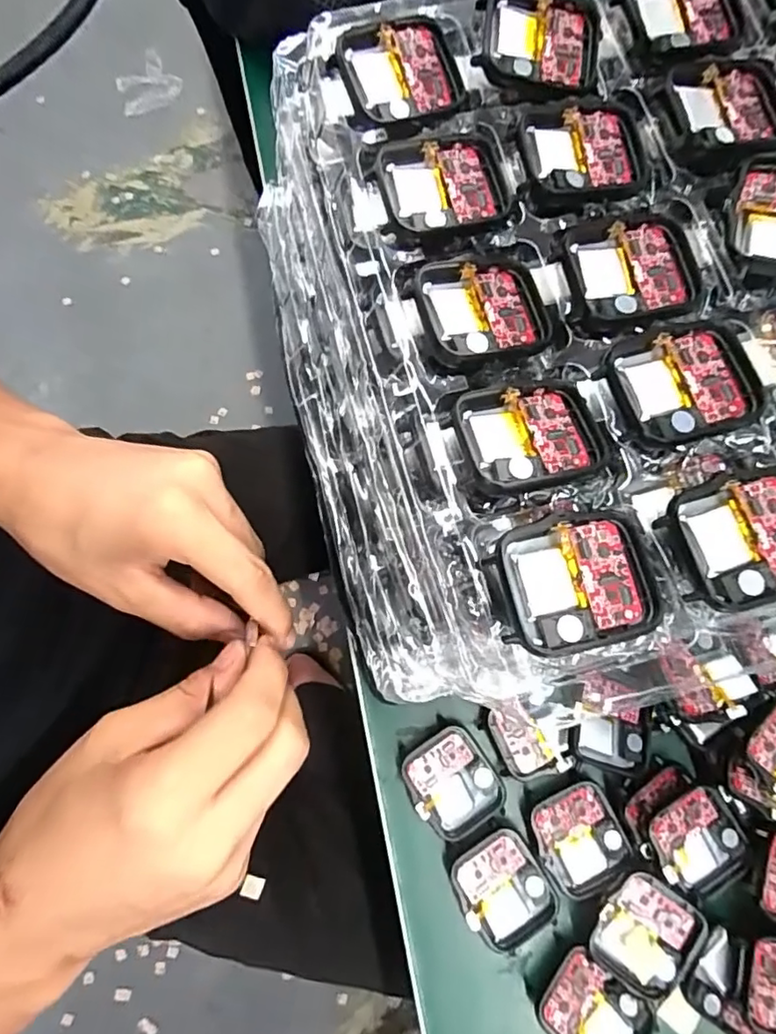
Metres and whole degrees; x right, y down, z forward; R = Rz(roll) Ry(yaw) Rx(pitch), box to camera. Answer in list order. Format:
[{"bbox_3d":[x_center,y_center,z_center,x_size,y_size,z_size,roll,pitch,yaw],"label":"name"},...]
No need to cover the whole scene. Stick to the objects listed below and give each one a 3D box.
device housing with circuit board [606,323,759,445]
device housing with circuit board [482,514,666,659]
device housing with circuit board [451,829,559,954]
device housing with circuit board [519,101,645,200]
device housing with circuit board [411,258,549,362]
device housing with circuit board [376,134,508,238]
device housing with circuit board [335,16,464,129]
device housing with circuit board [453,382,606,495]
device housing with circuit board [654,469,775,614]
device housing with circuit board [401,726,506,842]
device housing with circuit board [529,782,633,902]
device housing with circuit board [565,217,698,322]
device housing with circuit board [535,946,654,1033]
[{"bbox_3d":[0.094,-0.043,0.176,0.042,0.006,0.038,-16,78,-4],"label":"device housing with circuit board"},{"bbox_3d":[0.055,0.018,0.160,0.047,0.006,0.037,-14,77,-2],"label":"device housing with circuit board"},{"bbox_3d":[0.051,0.165,0.245,0.037,0.010,0.042,-30,79,-7],"label":"device housing with circuit board"},{"bbox_3d":[0.070,-0.131,0.199,0.042,0.007,0.037,-9,77,-2],"label":"device housing with circuit board"},{"bbox_3d":[0.033,-0.070,0.188,0.042,0.009,0.037,-15,78,-4],"label":"device housing with circuit board"},{"bbox_3d":[0.020,-0.116,0.195,0.043,0.007,0.039,-11,77,-3],"label":"device housing with circuit board"},{"bbox_3d":[0.005,-0.164,0.206,0.043,0.005,0.037,-18,91,-11],"label":"device housing with circuit board"},{"bbox_3d":[0.044,-0.026,0.175,0.044,0.005,0.037,-11,62,-8],"label":"device housing with circuit board"},{"bbox_3d":[0.108,0.006,0.163,0.048,0.006,0.038,-12,77,-3],"label":"device housing with circuit board"},{"bbox_3d":[0.030,0.123,0.257,0.038,0.011,0.043,-34,79,-8],"label":"device housing with circuit board"},{"bbox_3d":[0.087,0.144,0.248,0.039,0.005,0.041,-27,79,-6],"label":"device housing with circuit board"},{"bbox_3d":[0.082,-0.084,0.189,0.044,0.004,0.037,-6,77,-2],"label":"device housing with circuit board"},{"bbox_3d":[0.087,0.211,0.235,0.041,0.015,0.034,38,80,8],"label":"device housing with circuit board"}]

